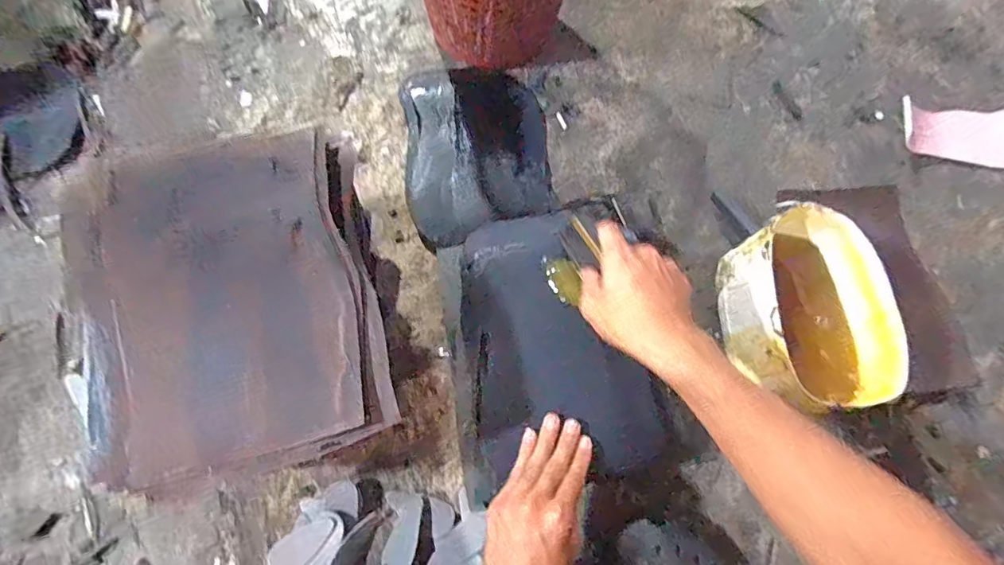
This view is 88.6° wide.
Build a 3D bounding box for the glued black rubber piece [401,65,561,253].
[{"bbox_3d":[-0.033,-0.172,0.686,0.186,0.023,0.251,-5,70,-5],"label":"glued black rubber piece"}]

